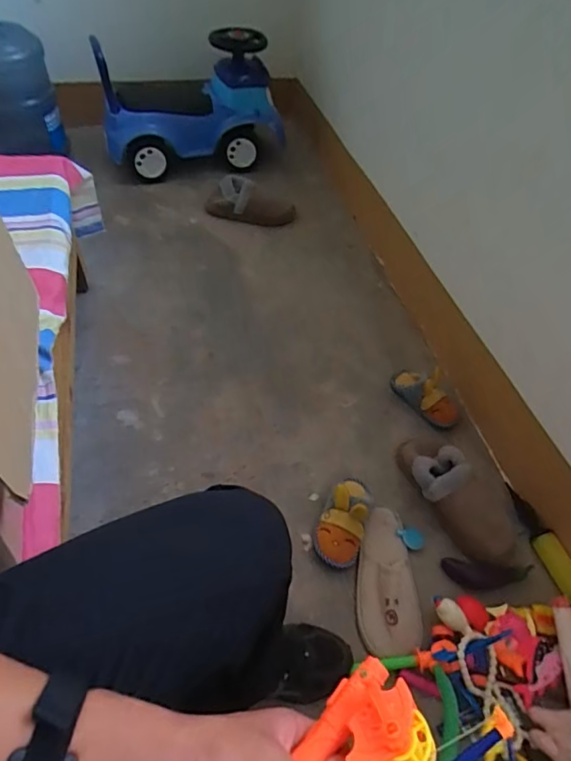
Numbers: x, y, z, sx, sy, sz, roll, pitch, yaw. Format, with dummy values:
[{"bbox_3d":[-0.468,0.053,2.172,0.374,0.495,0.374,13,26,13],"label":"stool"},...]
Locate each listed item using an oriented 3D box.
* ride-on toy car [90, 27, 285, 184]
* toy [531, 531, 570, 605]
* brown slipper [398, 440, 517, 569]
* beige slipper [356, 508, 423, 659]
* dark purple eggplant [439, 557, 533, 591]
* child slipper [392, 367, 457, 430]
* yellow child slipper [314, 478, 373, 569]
[{"bbox_3d":[-0.285,-0.848,1.497,0.526,0.382,0.276,-6,51,-10],"label":"ride-on toy car"},{"bbox_3d":[0.481,0.330,0.868,0.041,0.040,0.117,-12,52,-15],"label":"toy"},{"bbox_3d":[0.309,0.210,0.919,0.101,0.094,0.272,-13,52,-15],"label":"brown slipper"},{"bbox_3d":[0.169,0.333,0.842,0.100,0.042,0.241,3,50,-3],"label":"beige slipper"},{"bbox_3d":[0.359,0.334,0.861,0.156,0.031,0.044,7,50,1],"label":"dark purple eggplant"},{"bbox_3d":[0.308,0.029,1.081,0.086,0.070,0.158,-34,60,-29],"label":"child slipper"},{"bbox_3d":[0.105,0.245,0.890,0.082,0.075,0.159,17,51,9],"label":"yellow child slipper"}]

